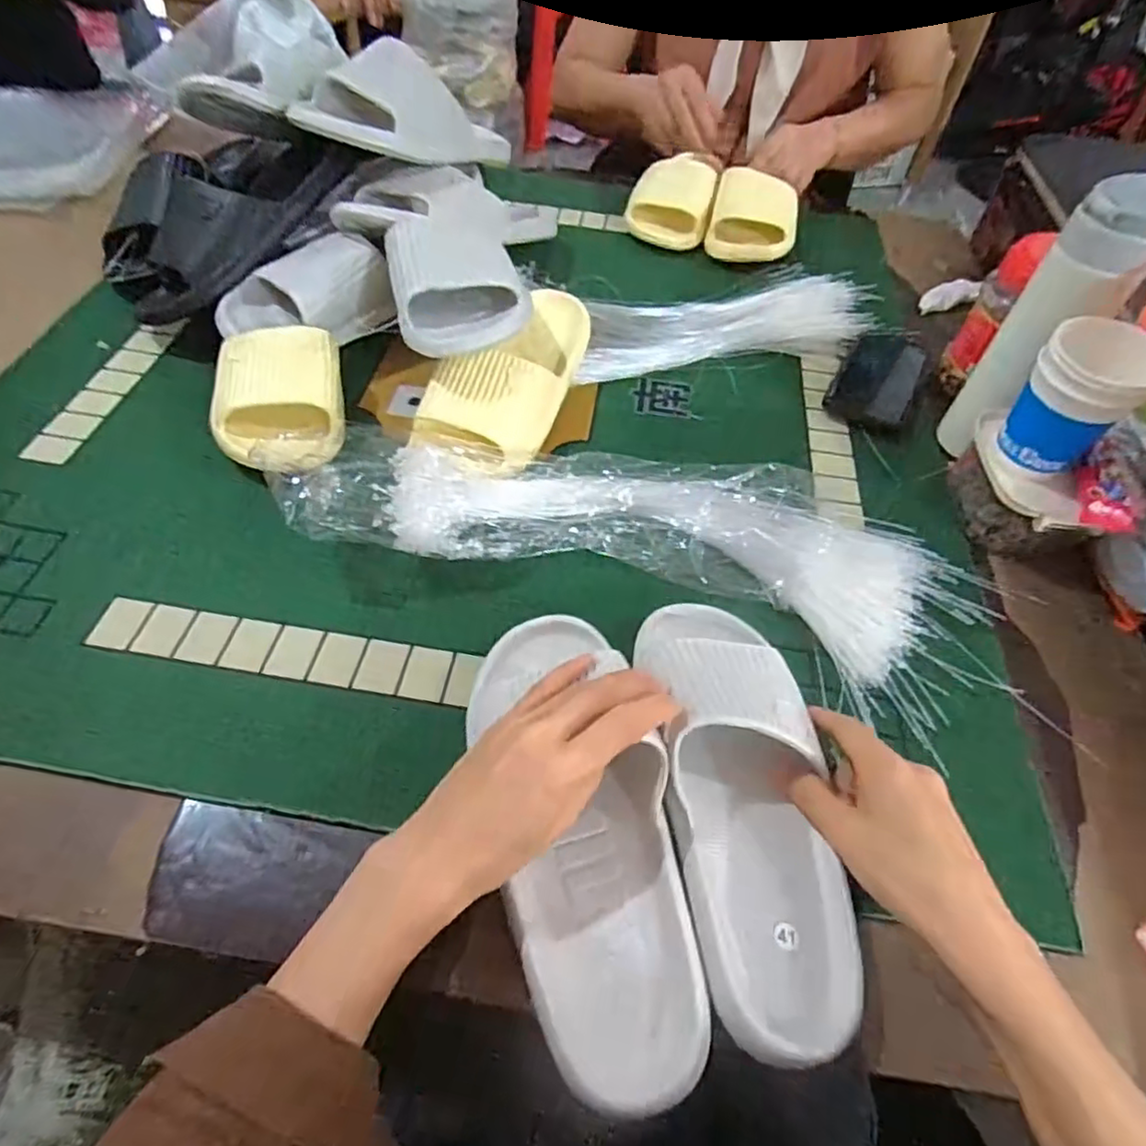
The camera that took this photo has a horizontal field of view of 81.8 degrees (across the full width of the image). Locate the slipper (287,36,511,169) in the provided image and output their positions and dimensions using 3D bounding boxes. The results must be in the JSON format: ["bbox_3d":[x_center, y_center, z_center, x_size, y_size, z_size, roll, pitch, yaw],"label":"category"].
[{"bbox_3d":[-0.152,-0.457,0.647,0.090,0.077,0.255,41,41,25],"label":"slipper"}]

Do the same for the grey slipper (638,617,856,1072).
[{"bbox_3d":[0.099,0.122,0.377,0.086,0.065,0.247,-4,61,-6],"label":"grey slipper"}]

